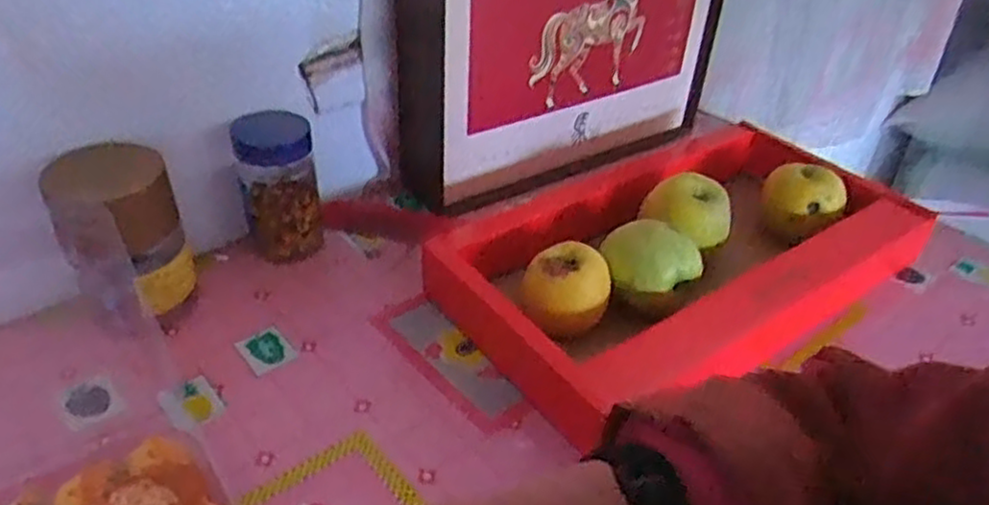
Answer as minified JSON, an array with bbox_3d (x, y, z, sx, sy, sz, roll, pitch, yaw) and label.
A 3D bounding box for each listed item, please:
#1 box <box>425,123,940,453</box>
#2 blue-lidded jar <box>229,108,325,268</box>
[{"bbox_3d":[0.157,-0.014,0.654,0.416,0.071,0.251,-18,42,-26],"label":"box"},{"bbox_3d":[-0.189,-0.058,0.642,0.064,0.125,0.070,2,37,-1],"label":"blue-lidded jar"}]

